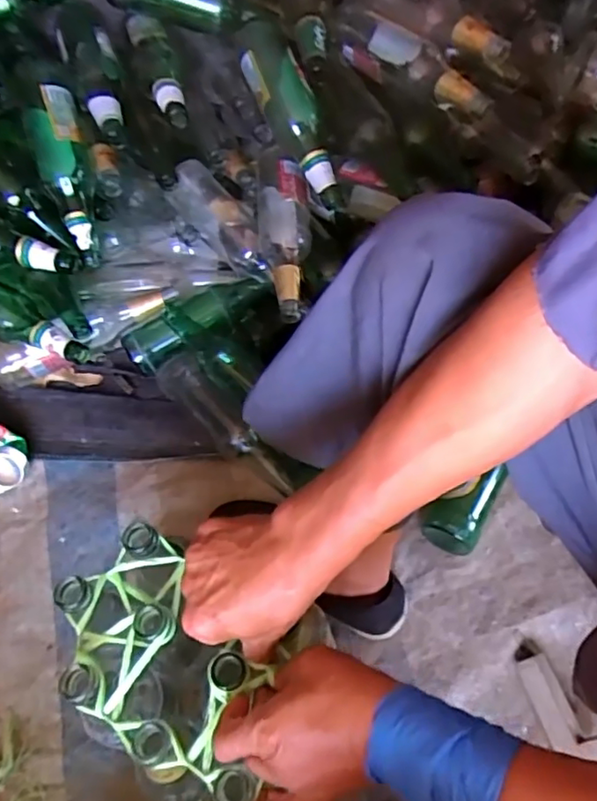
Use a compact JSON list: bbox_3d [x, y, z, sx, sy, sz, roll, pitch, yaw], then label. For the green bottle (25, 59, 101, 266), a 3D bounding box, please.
[{"bbox_3d":[-0.295,-0.288,0.741,0.065,0.061,0.238,-15,93,-6],"label":"green bottle"}]

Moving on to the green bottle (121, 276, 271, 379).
[{"bbox_3d":[-0.144,-0.117,0.822,0.207,0.055,0.059,-33,65,-15],"label":"green bottle"}]

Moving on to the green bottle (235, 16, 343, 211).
[{"bbox_3d":[-0.009,-0.368,0.755,0.063,0.056,0.266,-23,85,-11],"label":"green bottle"}]

